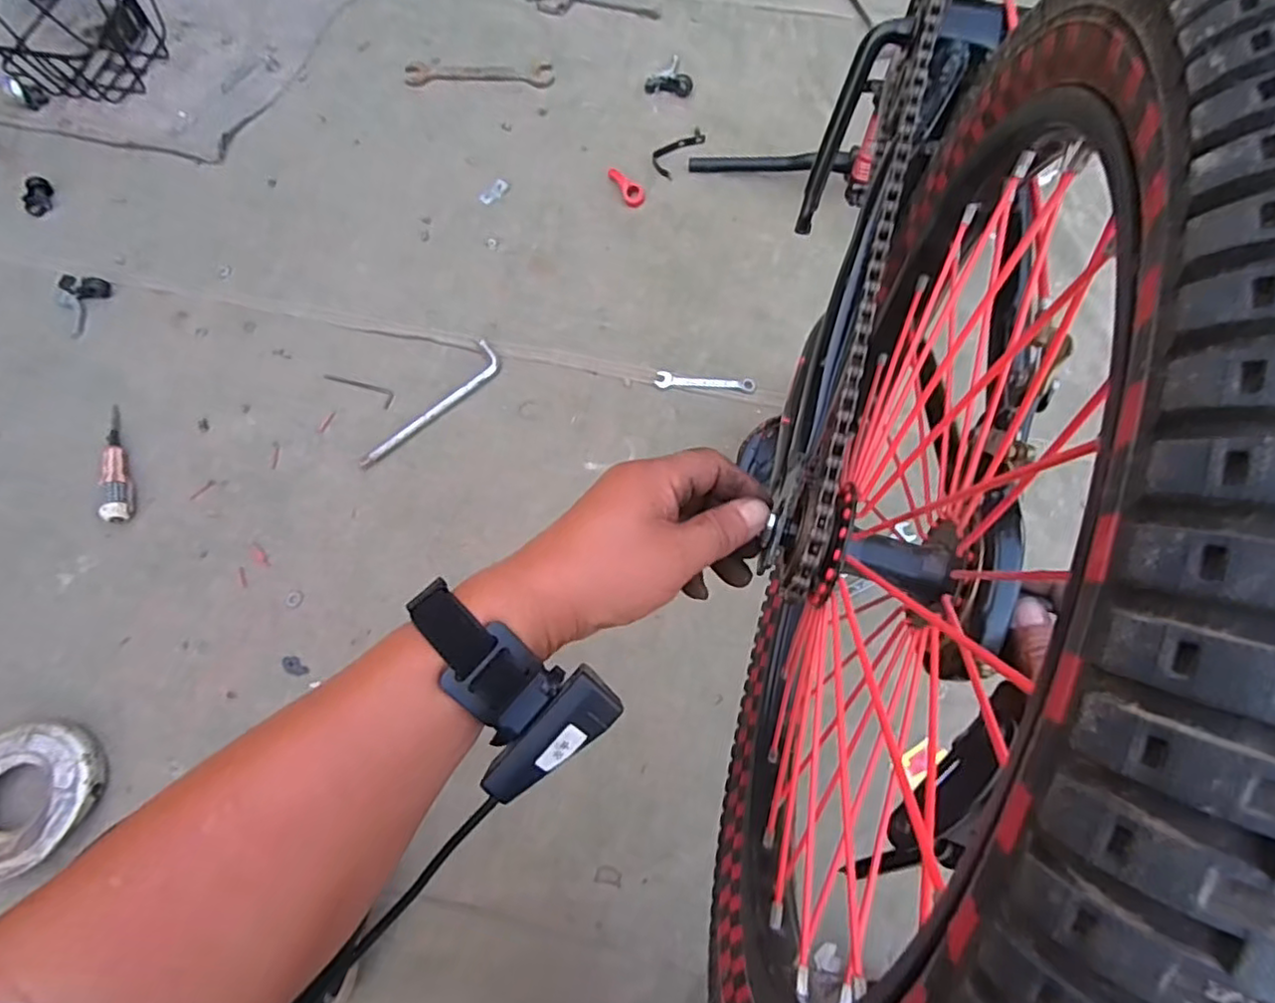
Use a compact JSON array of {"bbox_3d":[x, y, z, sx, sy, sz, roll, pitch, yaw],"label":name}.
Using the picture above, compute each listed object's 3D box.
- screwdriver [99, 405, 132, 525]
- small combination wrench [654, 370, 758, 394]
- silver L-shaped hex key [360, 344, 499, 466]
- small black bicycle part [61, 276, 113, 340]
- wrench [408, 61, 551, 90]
[{"bbox_3d":[-0.689,-0.052,0.845,0.031,0.024,0.178,-18,73,-6],"label":"screwdriver"},{"bbox_3d":[0.098,-0.170,0.928,0.142,0.012,0.028,6,72,1],"label":"small combination wrench"},{"bbox_3d":[-0.292,-0.136,0.919,0.050,0.011,0.250,40,76,11],"label":"silver L-shaped hex key"},{"bbox_3d":[-0.833,-0.295,0.955,0.060,0.022,0.093,19,72,5],"label":"small black bicycle part"},{"bbox_3d":[-0.283,-0.765,1.156,0.260,0.007,0.058,2,72,0],"label":"wrench"}]

